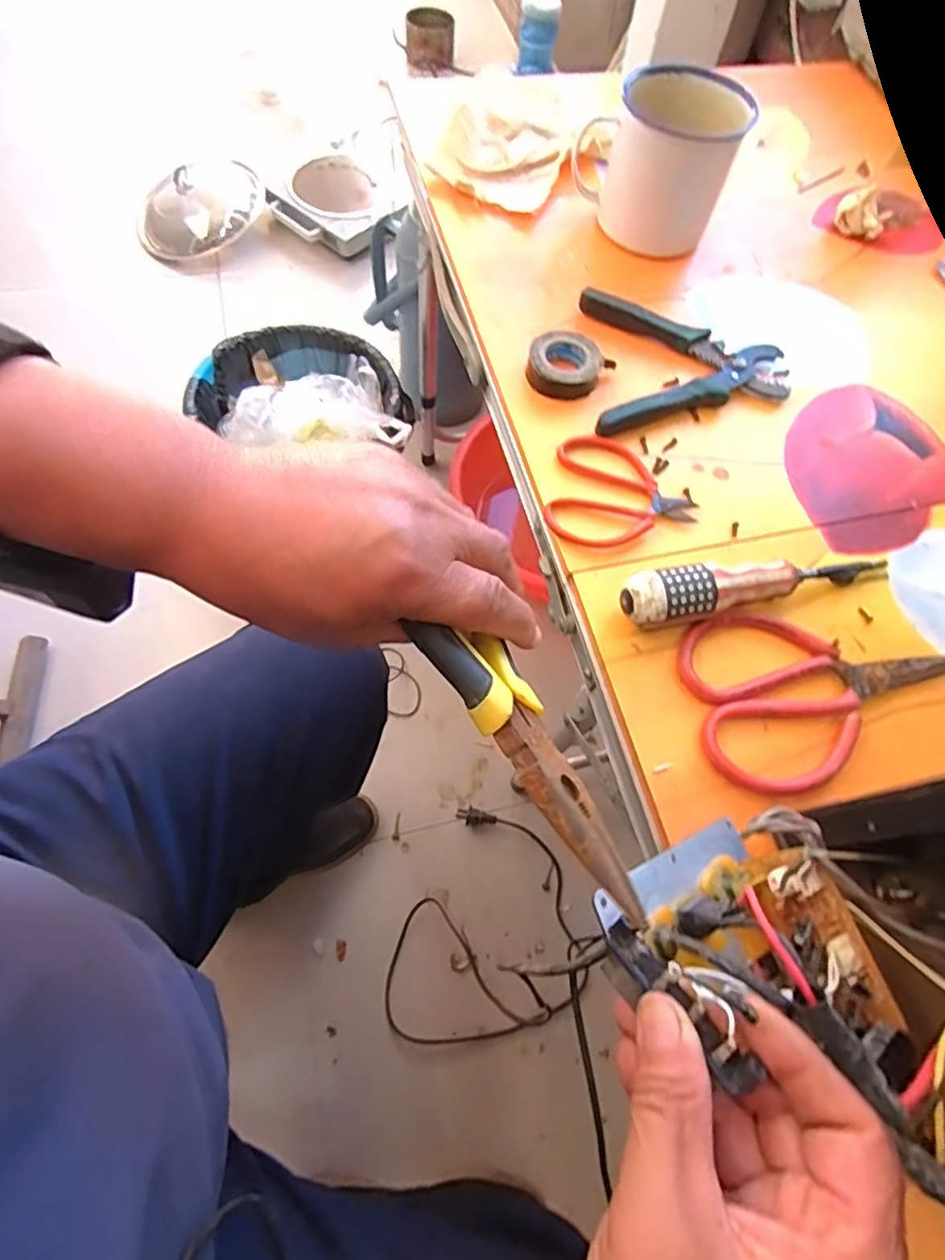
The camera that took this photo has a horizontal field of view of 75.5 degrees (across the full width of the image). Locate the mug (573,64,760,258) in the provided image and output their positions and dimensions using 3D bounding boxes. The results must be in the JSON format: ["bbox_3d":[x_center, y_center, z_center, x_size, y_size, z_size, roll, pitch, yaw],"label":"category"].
[{"bbox_3d":[0.151,-0.396,0.518,0.117,0.105,0.103,-3,66,-5],"label":"mug"}]

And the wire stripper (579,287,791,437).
[{"bbox_3d":[0.165,-0.200,0.468,0.152,0.022,0.133,1,66,-3],"label":"wire stripper"}]

